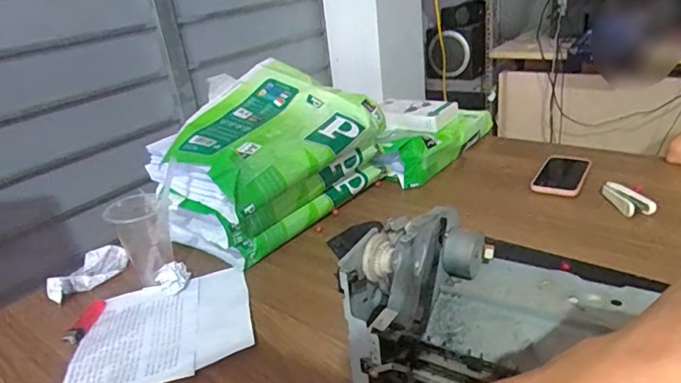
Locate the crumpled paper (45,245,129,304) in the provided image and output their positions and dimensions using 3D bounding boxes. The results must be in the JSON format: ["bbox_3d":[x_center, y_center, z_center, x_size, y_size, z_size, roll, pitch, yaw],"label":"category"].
[{"bbox_3d":[-0.384,0.122,0.739,0.120,0.043,0.037,-27,32,-37],"label":"crumpled paper"}]

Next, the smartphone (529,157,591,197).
[{"bbox_3d":[0.405,-0.034,0.887,0.079,0.013,0.134,10,30,34],"label":"smartphone"}]

